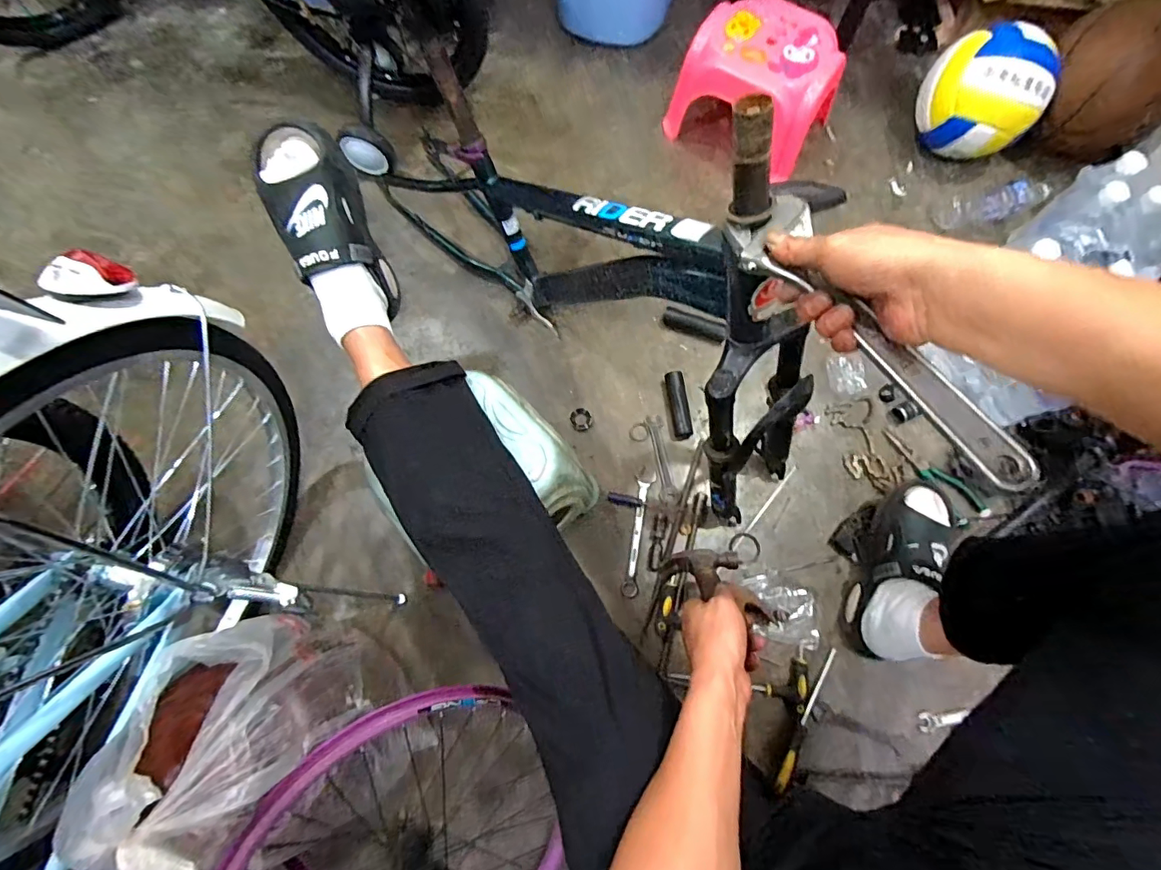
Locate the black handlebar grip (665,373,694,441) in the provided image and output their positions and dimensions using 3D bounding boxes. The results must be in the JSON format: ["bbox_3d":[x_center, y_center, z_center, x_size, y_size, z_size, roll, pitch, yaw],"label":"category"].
[{"bbox_3d":[0.172,-0.051,0.889,0.031,0.029,0.123,-6,75,0],"label":"black handlebar grip"}]

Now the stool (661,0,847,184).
[{"bbox_3d":[0.344,-0.675,0.987,0.285,0.171,0.222,32,77,8],"label":"stool"}]

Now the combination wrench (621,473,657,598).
[{"bbox_3d":[0.096,0.163,0.838,0.031,0.011,0.202,8,75,4],"label":"combination wrench"}]

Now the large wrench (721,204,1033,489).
[{"bbox_3d":[0.207,-0.078,0.363,0.065,0.013,0.271,-26,64,-5],"label":"large wrench"}]

